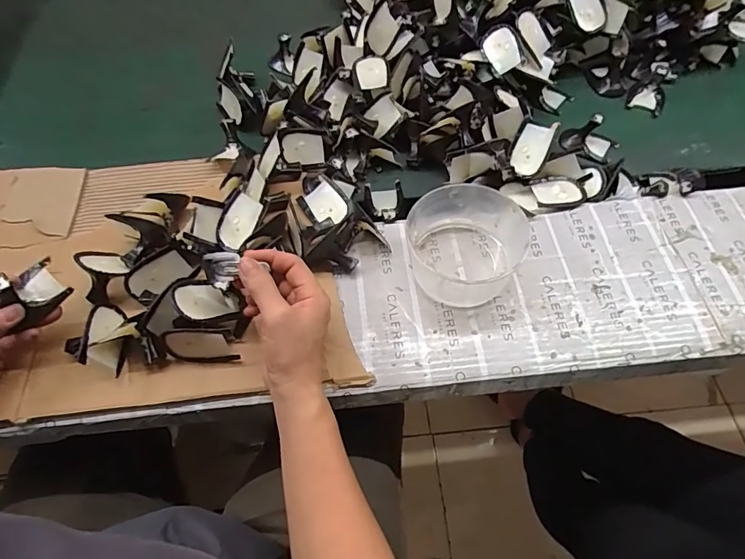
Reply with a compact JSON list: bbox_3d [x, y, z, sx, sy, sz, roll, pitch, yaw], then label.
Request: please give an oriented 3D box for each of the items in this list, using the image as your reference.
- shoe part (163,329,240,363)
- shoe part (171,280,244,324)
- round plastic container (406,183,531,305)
[{"bbox_3d":[-0.162,0.058,0.433,0.063,0.044,0.014,0,42,3],"label":"shoe part"},{"bbox_3d":[-0.153,0.021,0.438,0.013,0.066,0.045,-41,71,28],"label":"shoe part"},{"bbox_3d":[0.096,-0.040,0.475,0.112,0.059,0.137,30,64,17],"label":"round plastic container"}]

